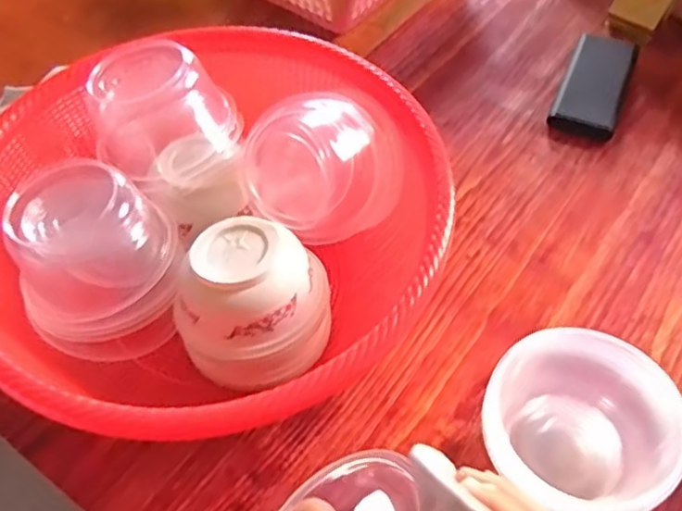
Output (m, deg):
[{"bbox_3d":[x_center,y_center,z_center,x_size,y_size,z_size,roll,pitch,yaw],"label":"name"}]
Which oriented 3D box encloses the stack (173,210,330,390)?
[{"bbox_3d":[-0.063,0.042,0.474,0.107,0.100,0.100,20,57,15],"label":"stack"}]

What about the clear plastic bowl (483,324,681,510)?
[{"bbox_3d":[0.147,0.118,0.418,0.115,0.095,0.109,30,60,21],"label":"clear plastic bowl"}]

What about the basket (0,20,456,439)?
[{"bbox_3d":[-0.098,-0.014,0.489,0.329,0.135,0.327,-1,54,1],"label":"basket"}]

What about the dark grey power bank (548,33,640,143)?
[{"bbox_3d":[0.262,-0.177,0.669,0.063,0.015,0.149,20,57,15],"label":"dark grey power bank"}]

